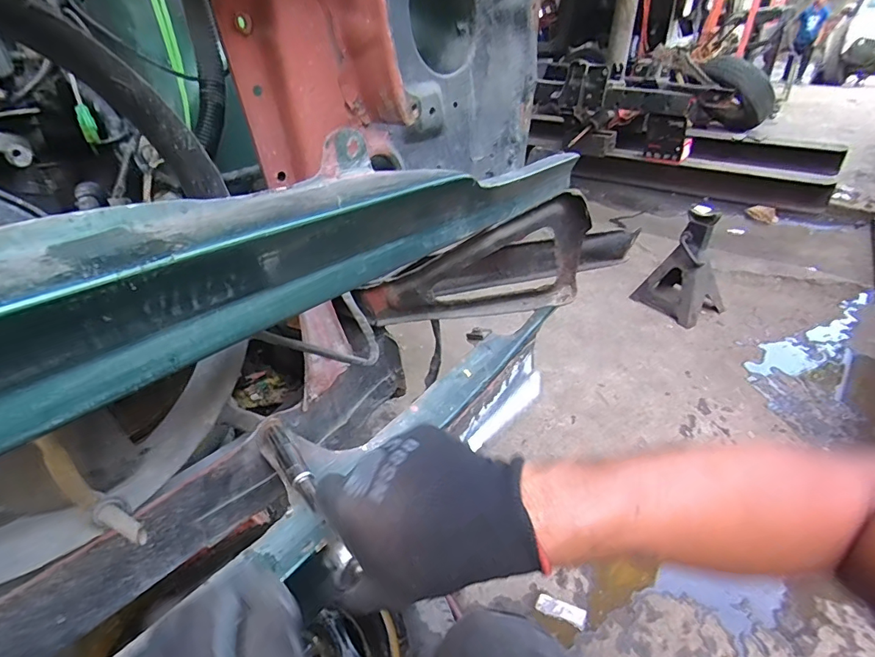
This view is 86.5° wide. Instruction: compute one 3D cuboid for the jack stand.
[{"bbox_3d":[0.893,-0.237,1.665,0.199,0.346,0.242,-19,35,-22],"label":"jack stand"}]

